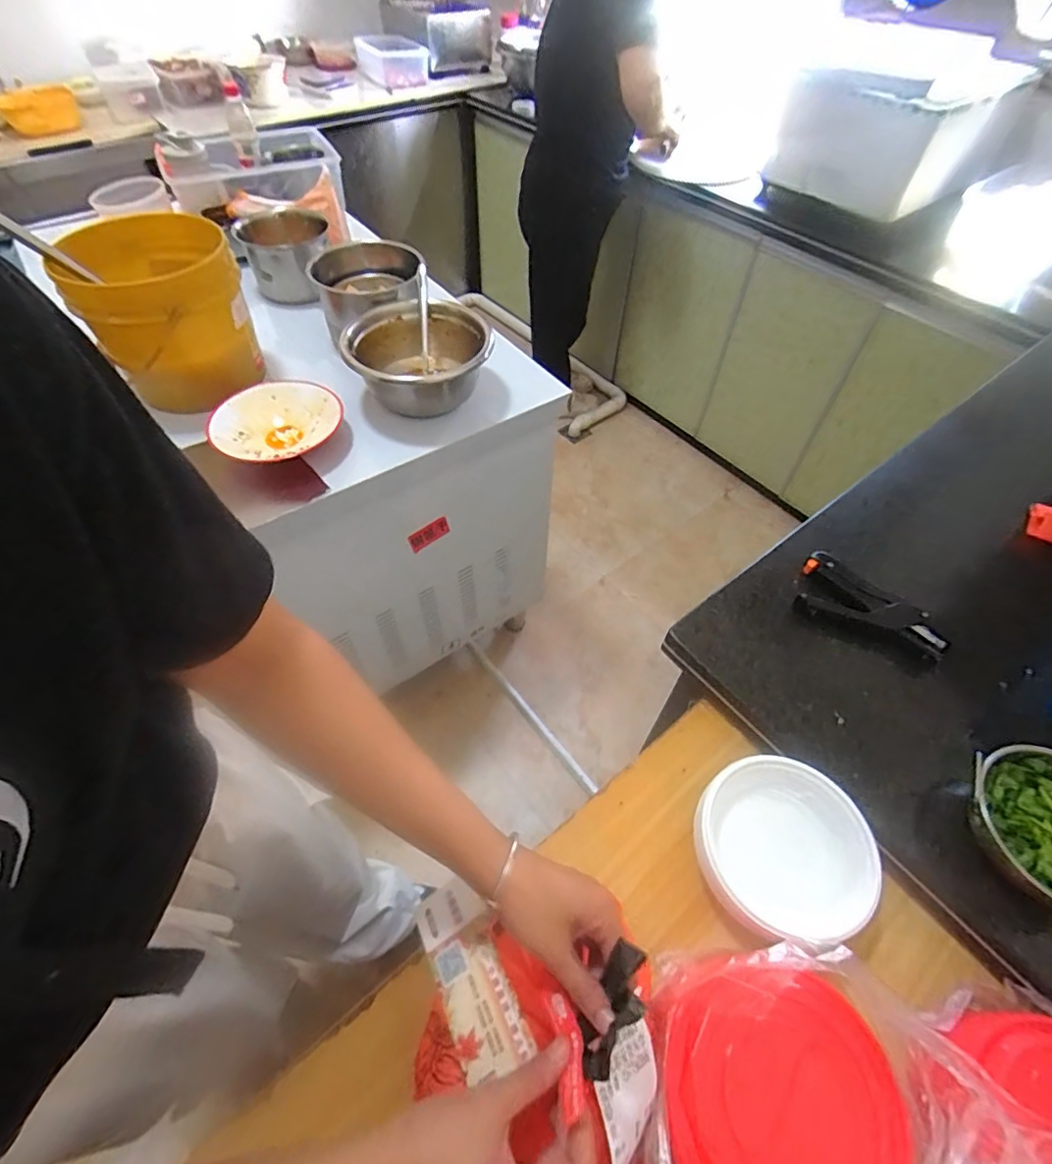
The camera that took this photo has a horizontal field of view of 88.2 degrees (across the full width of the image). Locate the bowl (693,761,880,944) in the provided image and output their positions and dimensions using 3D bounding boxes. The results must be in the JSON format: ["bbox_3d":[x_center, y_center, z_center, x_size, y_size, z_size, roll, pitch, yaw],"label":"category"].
[{"bbox_3d":[0.239,0.249,0.513,0.145,0.056,0.148,1,54,-1],"label":"bowl"}]

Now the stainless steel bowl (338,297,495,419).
[{"bbox_3d":[-0.169,-0.356,0.880,0.213,0.108,0.202,1,54,-1],"label":"stainless steel bowl"}]

